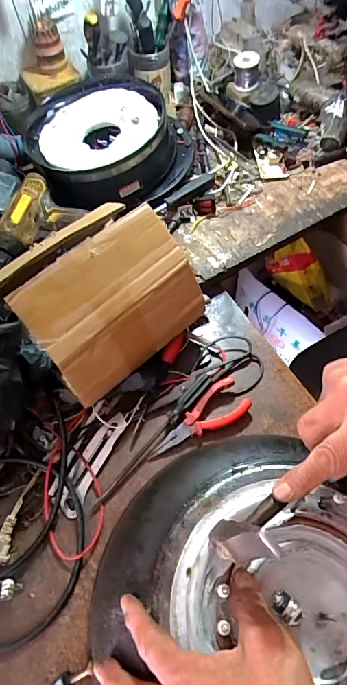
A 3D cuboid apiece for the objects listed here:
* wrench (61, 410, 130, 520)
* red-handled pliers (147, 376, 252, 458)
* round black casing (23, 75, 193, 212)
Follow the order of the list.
[{"bbox_3d":[-0.097,0.145,0.486,0.028,0.010,0.135,22,64,13],"label":"wrench"},{"bbox_3d":[0.036,0.102,0.505,0.140,0.014,0.053,-36,66,-17],"label":"red-handled pliers"},{"bbox_3d":[-0.112,-0.360,0.692,0.282,0.070,0.282,-5,61,-1],"label":"round black casing"}]

